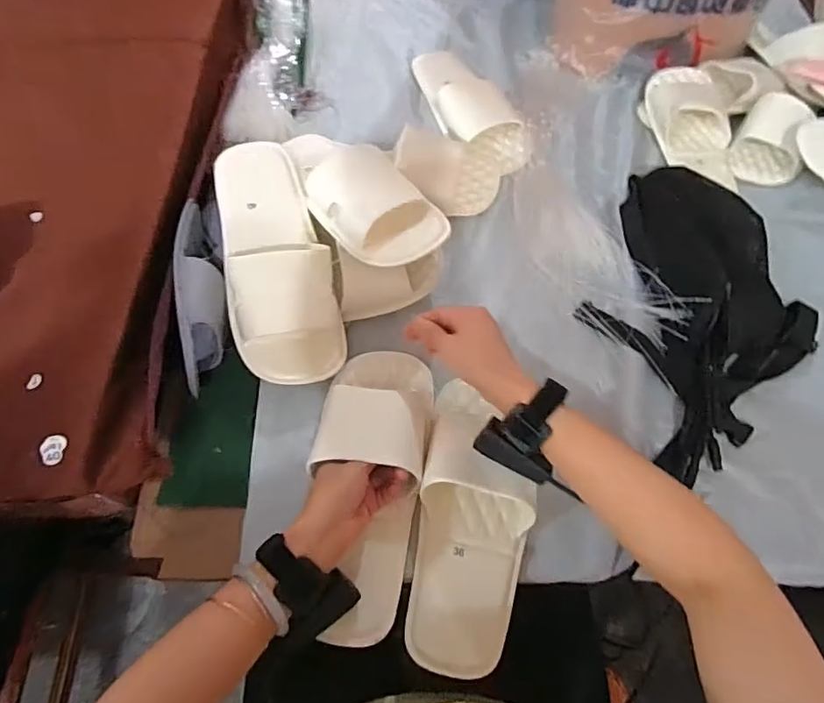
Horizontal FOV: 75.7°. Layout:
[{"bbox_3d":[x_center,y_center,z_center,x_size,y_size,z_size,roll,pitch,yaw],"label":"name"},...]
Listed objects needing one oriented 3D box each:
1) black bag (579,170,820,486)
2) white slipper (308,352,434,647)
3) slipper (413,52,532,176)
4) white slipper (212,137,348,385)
[{"bbox_3d":[0.318,-0.043,0.579,0.241,0.066,0.377,23,65,12],"label":"black bag"},{"bbox_3d":[-0.037,0.126,0.513,0.110,0.044,0.272,0,71,0],"label":"white slipper"},{"bbox_3d":[0.077,-0.354,0.757,0.088,0.049,0.264,-22,64,-11],"label":"slipper"},{"bbox_3d":[-0.147,-0.098,0.562,0.112,0.057,0.270,-14,77,-7],"label":"white slipper"}]

